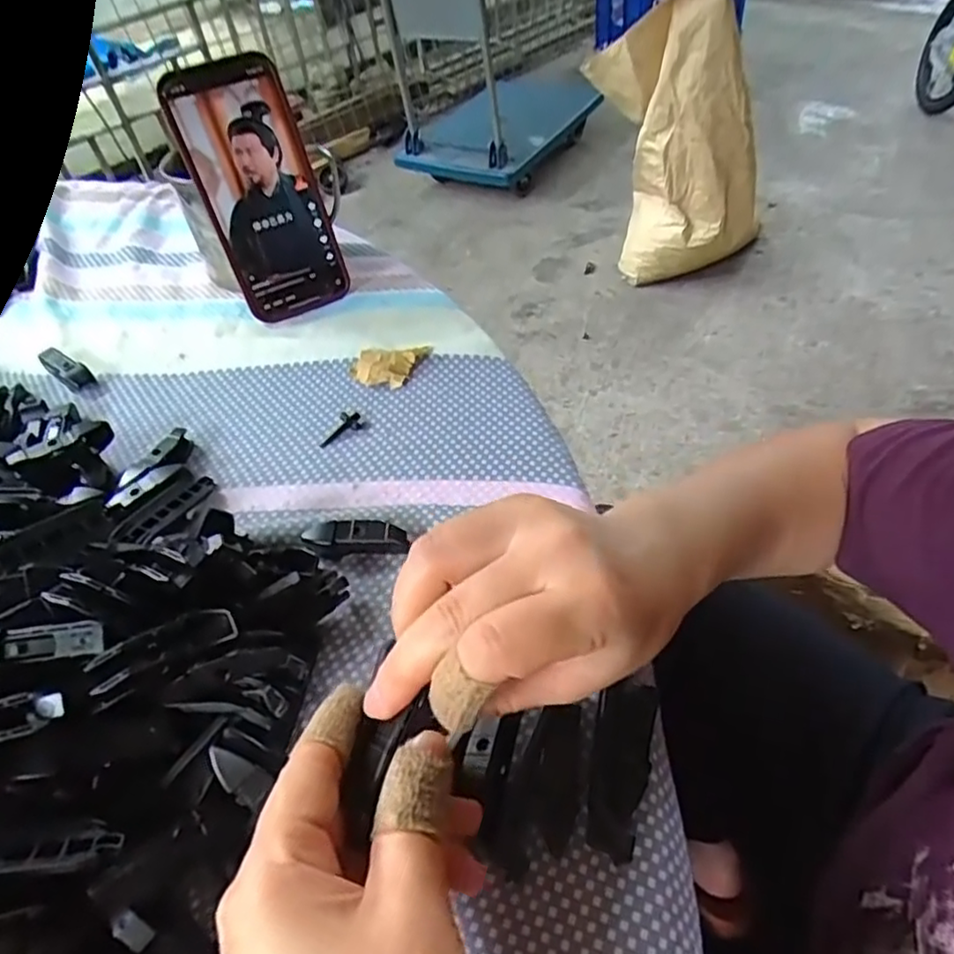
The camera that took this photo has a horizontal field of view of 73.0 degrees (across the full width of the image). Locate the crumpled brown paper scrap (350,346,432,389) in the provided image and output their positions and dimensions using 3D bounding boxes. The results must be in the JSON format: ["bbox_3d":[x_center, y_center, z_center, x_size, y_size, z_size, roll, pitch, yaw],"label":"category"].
[{"bbox_3d":[-0.057,-0.073,0.414,0.045,0.010,0.036,10,51,15],"label":"crumpled brown paper scrap"}]

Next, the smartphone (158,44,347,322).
[{"bbox_3d":[-0.146,-0.193,0.440,0.077,0.158,0.012,-25,26,-14],"label":"smartphone"}]

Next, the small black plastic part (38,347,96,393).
[{"bbox_3d":[-0.281,-0.074,0.440,0.043,0.014,0.017,30,59,28],"label":"small black plastic part"}]

